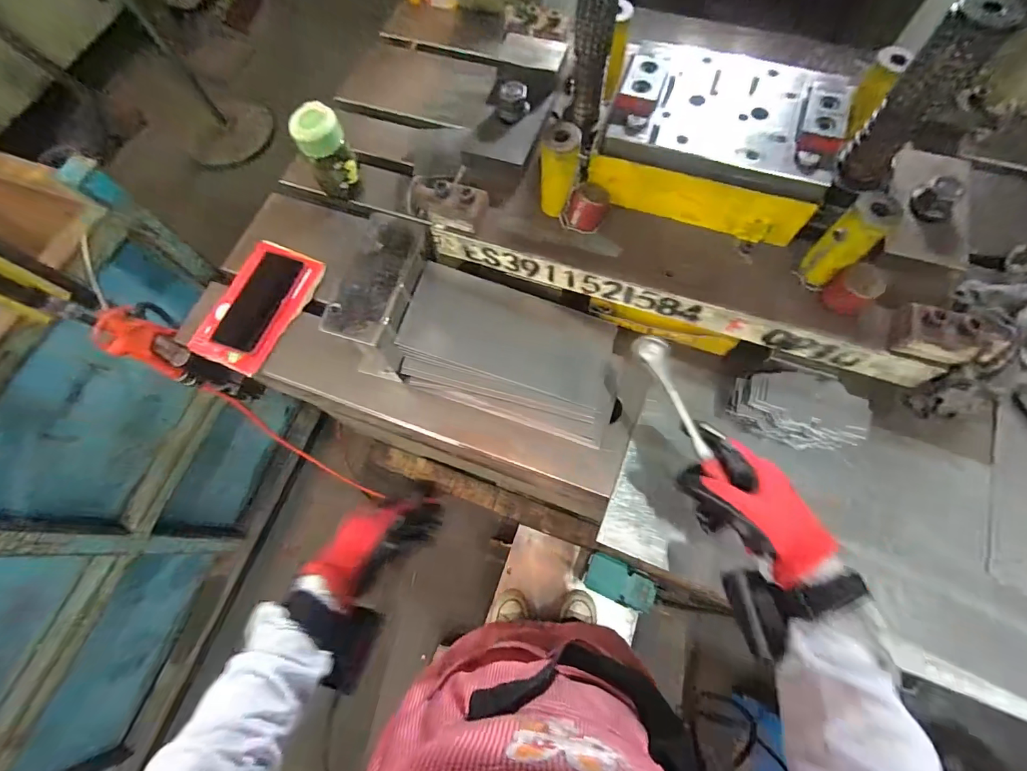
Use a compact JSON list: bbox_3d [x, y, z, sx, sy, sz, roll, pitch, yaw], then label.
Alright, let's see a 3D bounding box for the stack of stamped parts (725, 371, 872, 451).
[{"bbox_3d":[0.330,0.032,0.527,0.131,0.077,0.072,22,72,10],"label":"stack of stamped parts"}]

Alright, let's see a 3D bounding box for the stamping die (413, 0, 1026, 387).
[{"bbox_3d":[0.210,-0.236,0.492,0.589,0.247,0.280,18,72,9],"label":"stamping die"}]

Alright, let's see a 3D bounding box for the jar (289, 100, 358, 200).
[{"bbox_3d":[-0.276,-0.344,0.661,0.064,0.131,0.069,-1,70,2],"label":"jar"}]

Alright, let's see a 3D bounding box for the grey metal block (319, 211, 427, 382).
[{"bbox_3d":[-0.158,-0.102,0.567,0.071,0.138,0.170,16,71,8],"label":"grey metal block"}]

